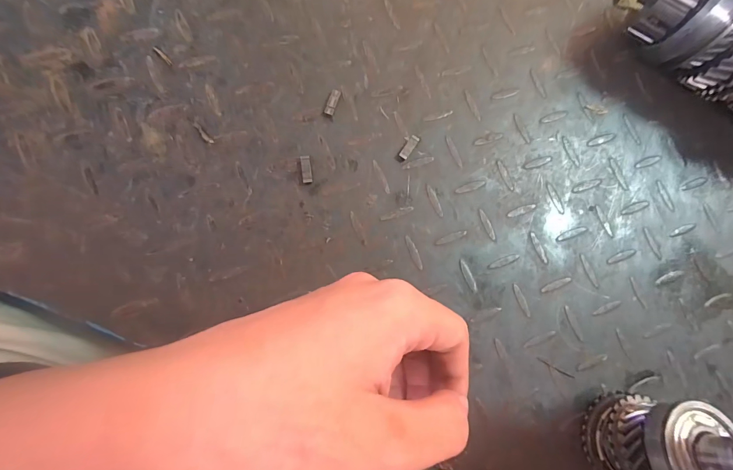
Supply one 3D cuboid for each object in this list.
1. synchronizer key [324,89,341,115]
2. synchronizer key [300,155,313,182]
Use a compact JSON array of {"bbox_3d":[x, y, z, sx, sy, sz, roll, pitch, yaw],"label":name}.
[{"bbox_3d":[-0.023,-0.089,0.234,0.006,0.005,0.019,19,81,-2],"label":"synchronizer key"},{"bbox_3d":[-0.039,-0.042,0.224,0.006,0.005,0.018,-7,85,-7],"label":"synchronizer key"}]

